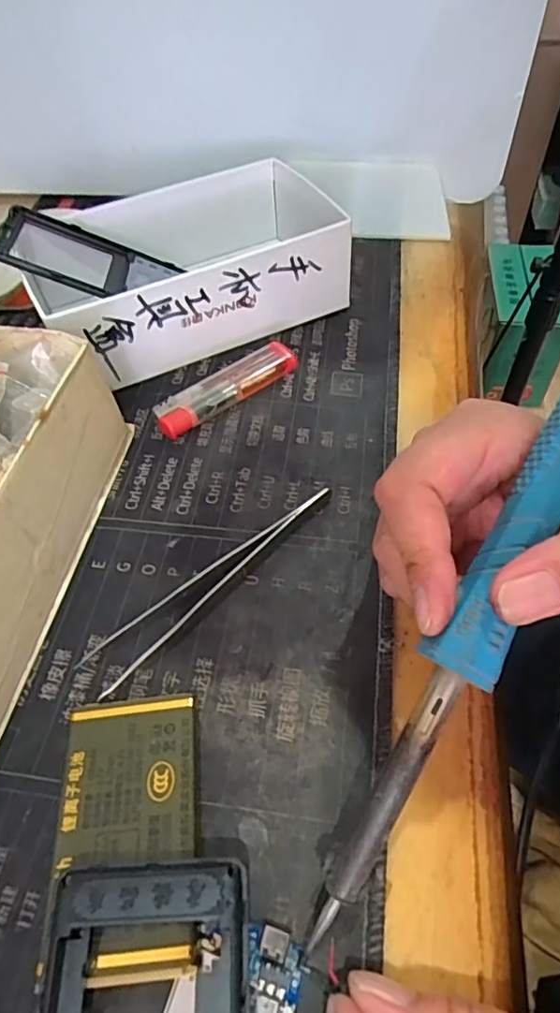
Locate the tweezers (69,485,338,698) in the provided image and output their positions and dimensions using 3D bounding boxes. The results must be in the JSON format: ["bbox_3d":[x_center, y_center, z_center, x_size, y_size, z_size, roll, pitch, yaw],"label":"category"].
[{"bbox_3d":[-0.029,0.028,0.238,0.019,0.010,0.125,37,62,25],"label":"tweezers"}]

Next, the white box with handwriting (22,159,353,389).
[{"bbox_3d":[-0.050,-0.146,0.339,0.183,0.055,0.108,-22,56,-14],"label":"white box with handwriting"}]

